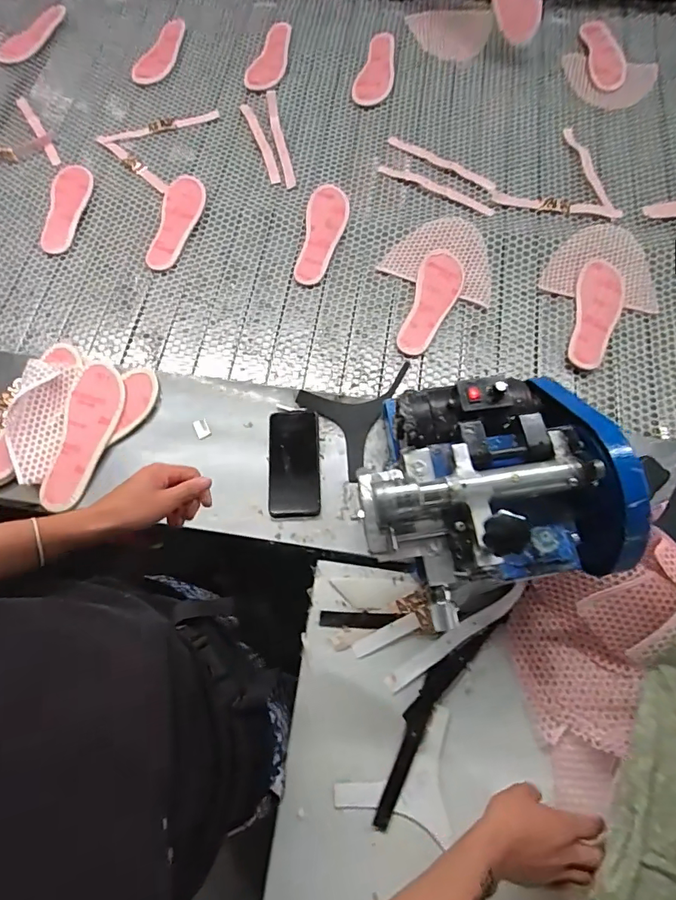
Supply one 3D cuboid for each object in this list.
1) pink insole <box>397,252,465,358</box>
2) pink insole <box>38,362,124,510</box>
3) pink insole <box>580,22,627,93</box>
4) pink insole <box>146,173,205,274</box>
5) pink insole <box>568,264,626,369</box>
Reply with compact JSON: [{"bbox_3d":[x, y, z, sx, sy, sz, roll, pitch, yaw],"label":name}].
[{"bbox_3d":[0.167,-0.268,0.835,0.080,0.016,0.225,21,71,10],"label":"pink insole"},{"bbox_3d":[-0.401,-0.025,0.723,0.078,0.006,0.236,17,77,-4],"label":"pink insole"},{"bbox_3d":[0.602,-0.907,1.045,0.075,0.020,0.242,-2,72,0],"label":"pink insole"},{"bbox_3d":[-0.324,-0.457,0.915,0.091,0.022,0.231,11,70,6],"label":"pink insole"},{"bbox_3d":[0.448,-0.239,0.812,0.081,0.016,0.220,24,72,11],"label":"pink insole"}]

